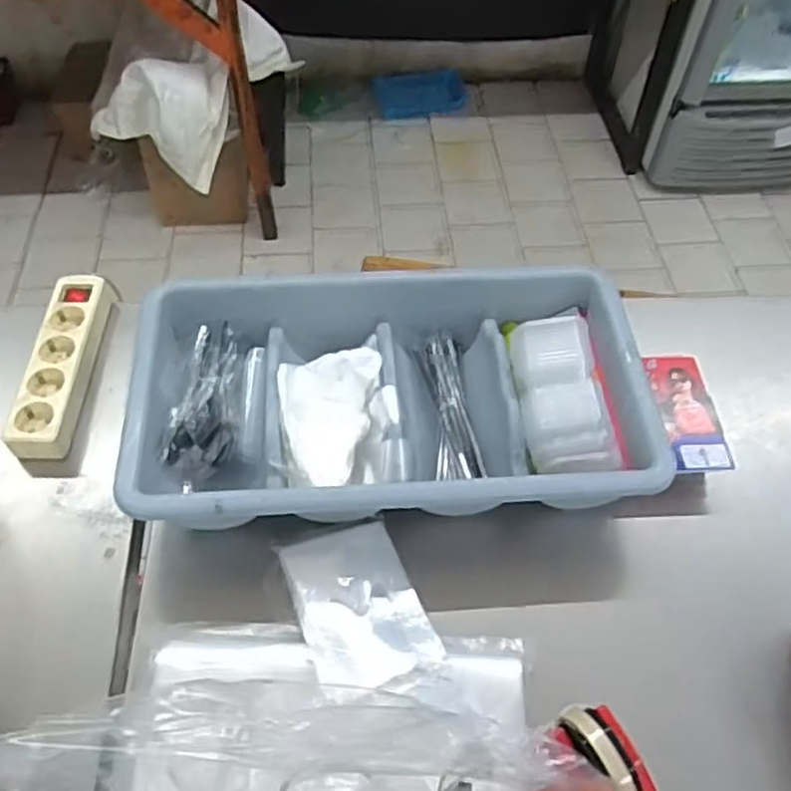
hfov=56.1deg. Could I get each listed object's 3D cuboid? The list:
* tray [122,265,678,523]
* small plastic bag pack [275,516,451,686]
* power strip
[{"bbox_3d":[-0.004,-0.009,0.766,0.491,0.089,0.291,-4,54,-4],"label":"tray"},{"bbox_3d":[-0.033,0.186,0.664,0.102,0.024,0.151,-17,57,-13],"label":"small plastic bag pack"},{"bbox_3d":[-0.360,-0.038,0.807,0.059,0.038,0.231,0,54,-2],"label":"power strip"}]

